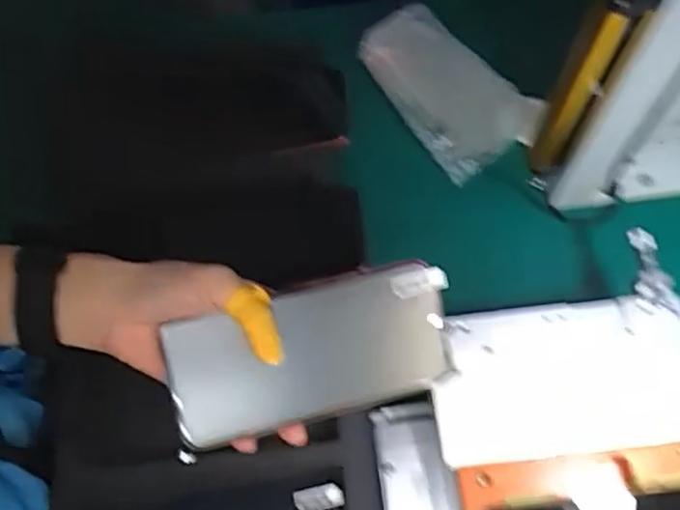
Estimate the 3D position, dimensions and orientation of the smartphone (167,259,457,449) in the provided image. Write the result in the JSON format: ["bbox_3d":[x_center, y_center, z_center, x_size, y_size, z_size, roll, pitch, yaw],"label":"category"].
[{"bbox_3d":[-0.015,0.056,0.406,0.161,0.009,0.076,-13,94,-7],"label":"smartphone"}]

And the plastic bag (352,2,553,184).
[{"bbox_3d":[0.113,-0.179,0.734,0.119,0.060,0.188,-32,74,-11],"label":"plastic bag"}]

